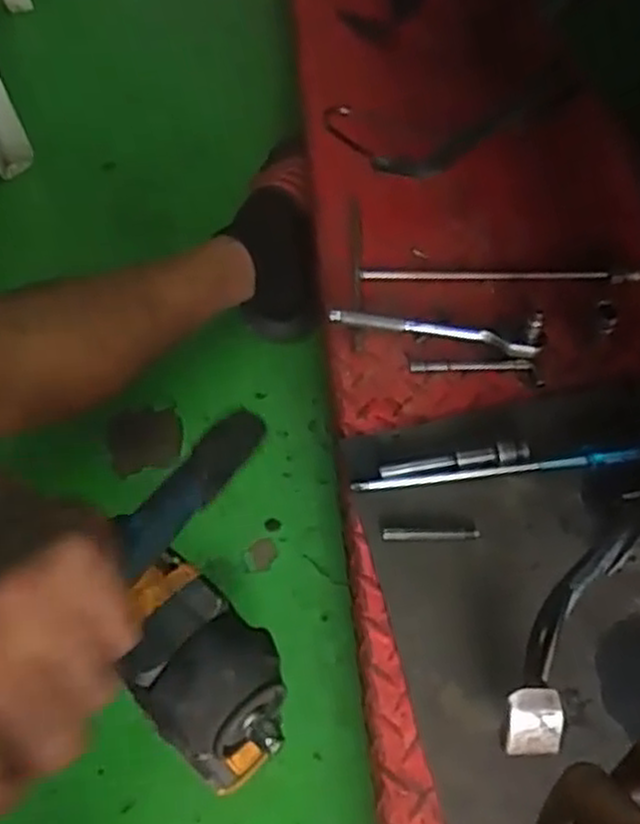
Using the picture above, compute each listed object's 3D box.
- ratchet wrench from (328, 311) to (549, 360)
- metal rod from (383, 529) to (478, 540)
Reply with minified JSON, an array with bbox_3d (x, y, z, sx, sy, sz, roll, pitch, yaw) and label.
[{"bbox_3d":[0.103,-0.076,0.701,0.186,0.038,0.026,8,58,4],"label":"ratchet wrench"},{"bbox_3d":[0.087,0.096,0.614,0.075,0.004,0.009,0,58,-1],"label":"metal rod"}]

